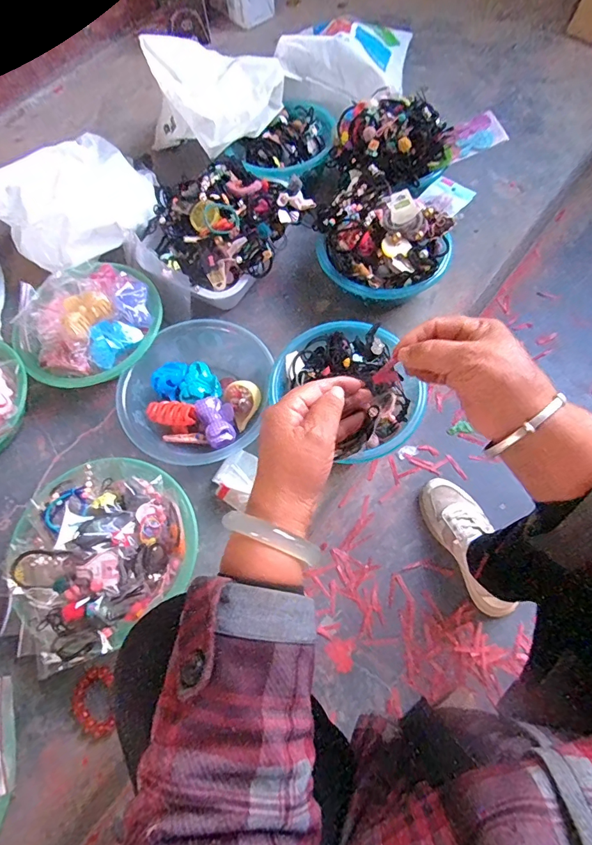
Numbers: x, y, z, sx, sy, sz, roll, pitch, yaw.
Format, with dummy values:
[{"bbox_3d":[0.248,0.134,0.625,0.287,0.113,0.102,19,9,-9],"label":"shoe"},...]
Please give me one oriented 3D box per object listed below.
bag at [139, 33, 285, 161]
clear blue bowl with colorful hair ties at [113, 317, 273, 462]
[{"bbox_3d":[-0.140,-0.661,0.826,0.239,0.131,0.186,-42,71,-14],"label":"bag"},{"bbox_3d":[-0.154,-0.049,0.677,0.219,0.075,0.229,-1,66,3],"label":"clear blue bowl with colorful hair ties"}]

